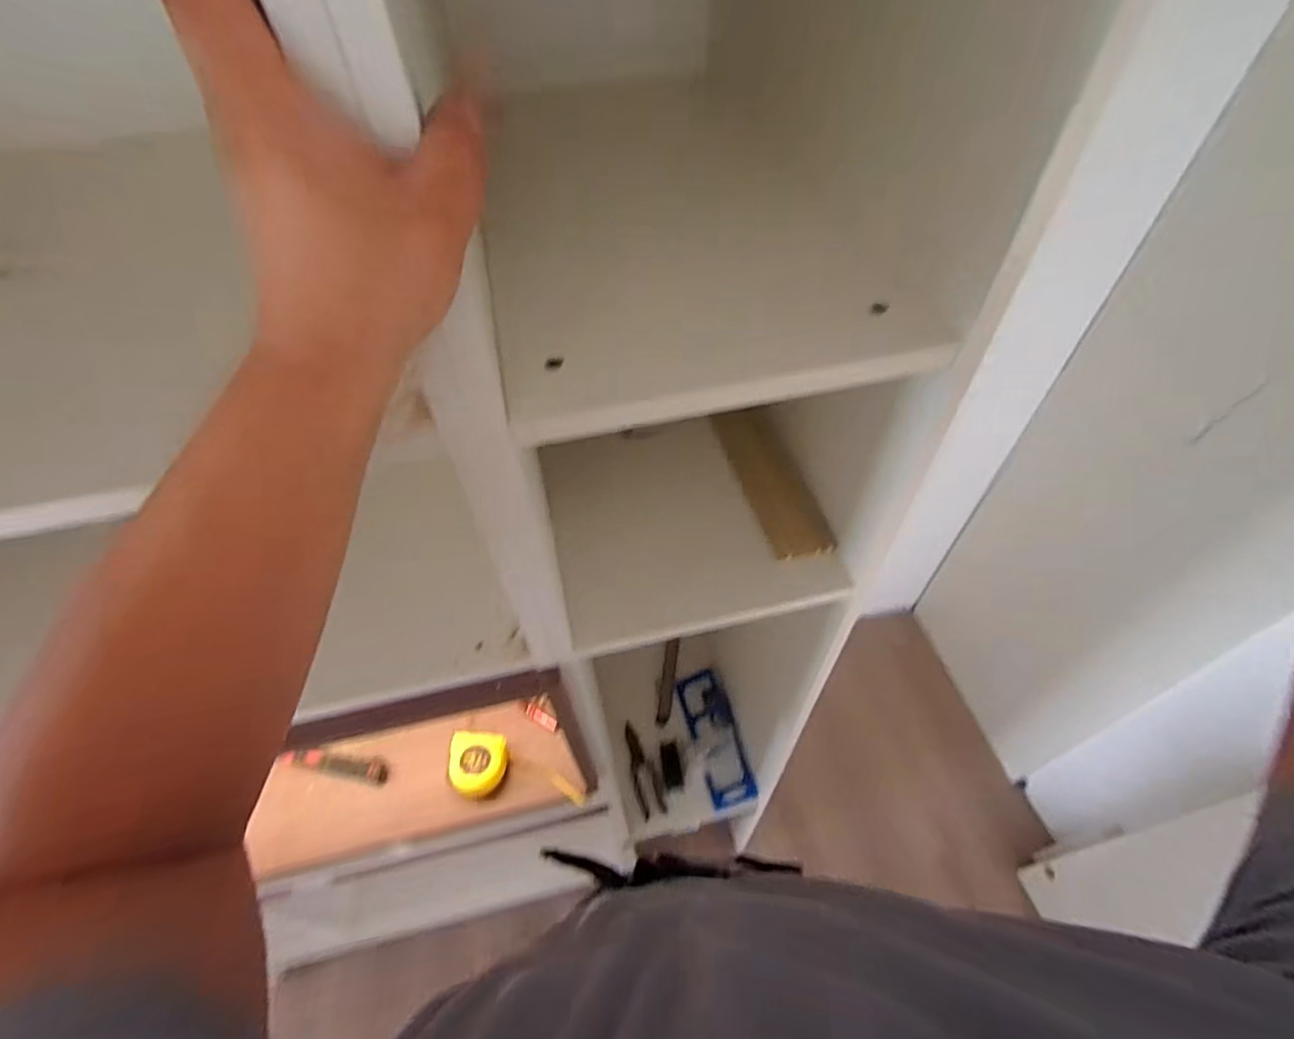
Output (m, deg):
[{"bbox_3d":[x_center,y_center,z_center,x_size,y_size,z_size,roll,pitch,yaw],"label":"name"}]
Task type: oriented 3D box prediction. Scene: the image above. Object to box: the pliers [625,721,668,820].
[{"bbox_3d":[-0.009,0.534,1.285,0.053,0.026,0.189,-14,53,-9],"label":"pliers"}]

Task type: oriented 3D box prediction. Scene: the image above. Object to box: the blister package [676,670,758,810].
[{"bbox_3d":[0.150,0.467,1.303,0.112,0.028,0.286,-31,50,15],"label":"blister package"}]

